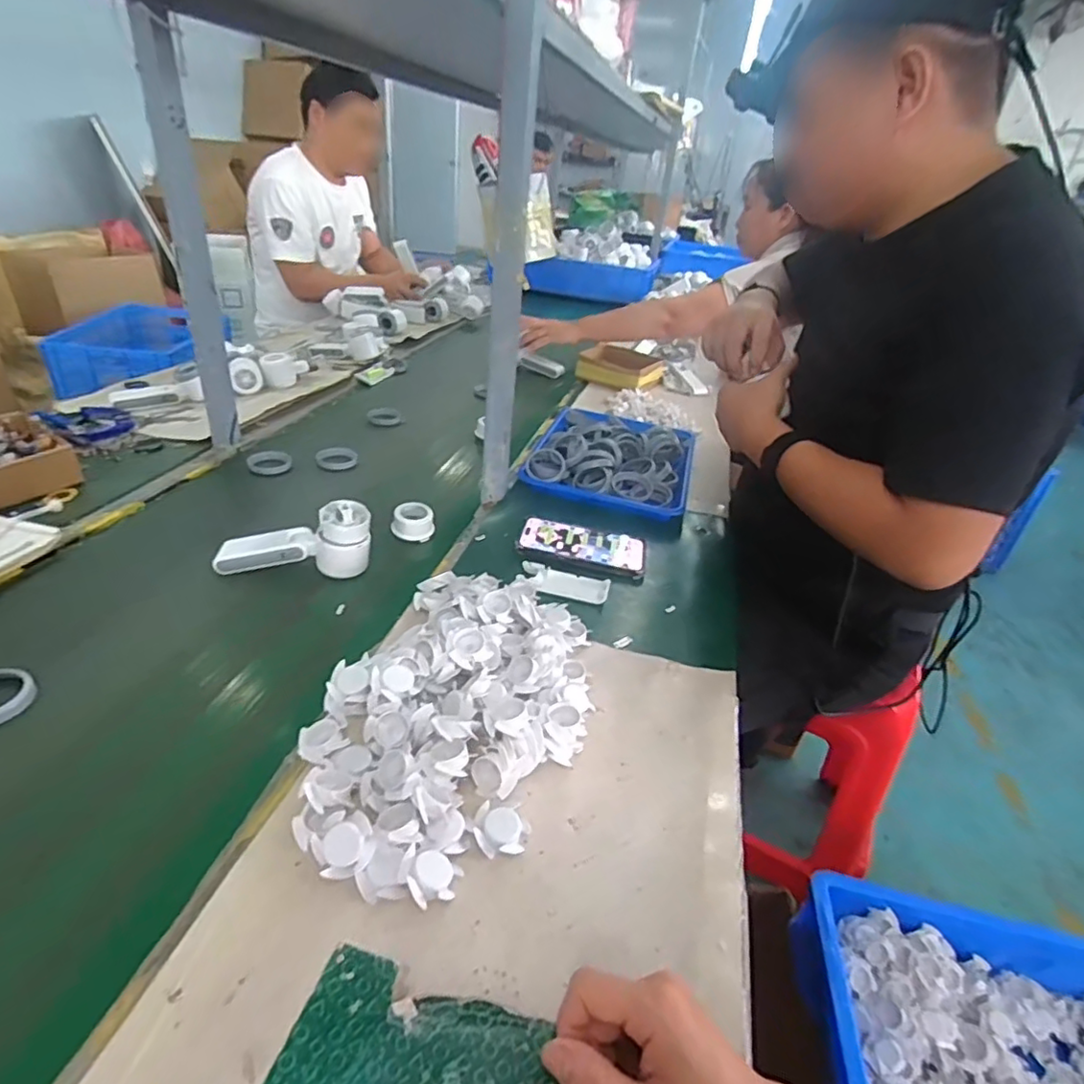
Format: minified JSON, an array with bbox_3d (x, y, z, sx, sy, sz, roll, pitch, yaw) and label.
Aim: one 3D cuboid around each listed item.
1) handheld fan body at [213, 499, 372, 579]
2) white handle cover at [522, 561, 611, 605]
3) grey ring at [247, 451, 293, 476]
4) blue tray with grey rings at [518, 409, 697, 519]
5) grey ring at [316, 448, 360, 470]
[{"bbox_3d":[-0.280,0.009,0.693,0.170,0.072,0.053,-11,34,-3],"label":"handheld fan body"},{"bbox_3d":[0.027,0.048,0.712,0.102,0.010,0.046,10,32,6],"label":"white handle cover"},{"bbox_3d":[-0.410,-0.119,0.920,0.060,0.013,0.062,4,32,-3],"label":"grey ring"},{"bbox_3d":[0.117,-0.146,0.977,0.243,0.050,0.310,13,32,10],"label":"blue tray with grey rings"},{"bbox_3d":[-0.324,-0.133,0.963,0.062,0.018,0.062,4,32,-3],"label":"grey ring"}]

